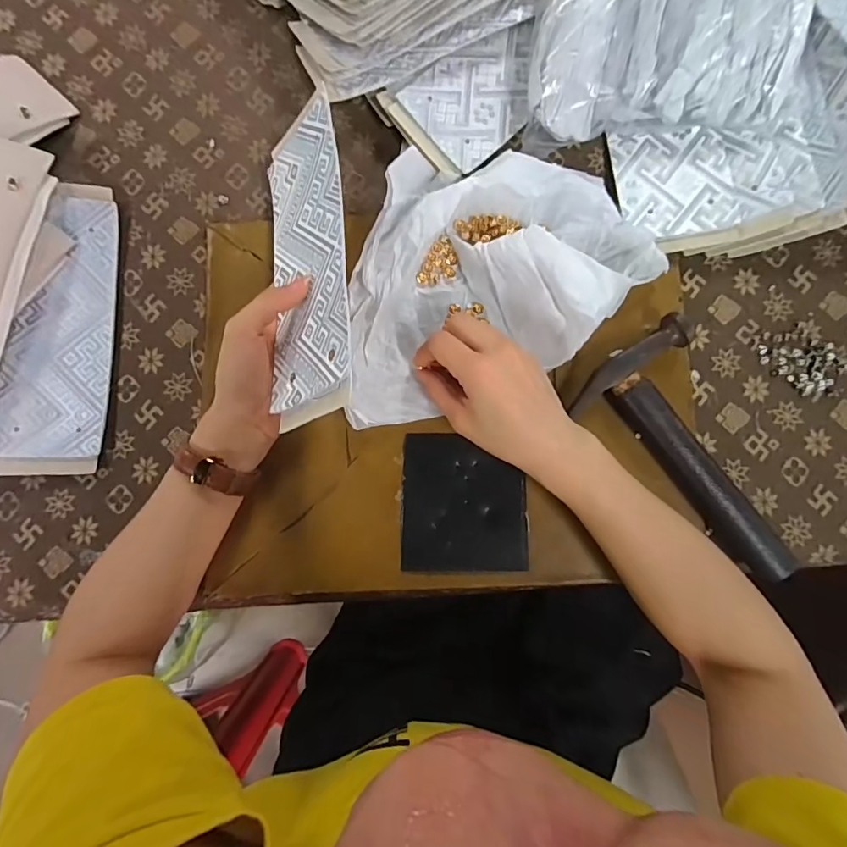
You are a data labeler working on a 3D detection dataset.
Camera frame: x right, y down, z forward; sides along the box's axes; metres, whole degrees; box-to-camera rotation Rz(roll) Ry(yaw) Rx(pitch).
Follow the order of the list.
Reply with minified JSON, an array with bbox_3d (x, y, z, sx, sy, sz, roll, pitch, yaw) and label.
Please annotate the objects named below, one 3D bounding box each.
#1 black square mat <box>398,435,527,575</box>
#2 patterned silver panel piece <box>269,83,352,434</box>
[{"bbox_3d":[0.033,0.064,0.382,0.098,0.004,0.107,0,86,2],"label":"black square mat"},{"bbox_3d":[-0.084,-0.118,0.342,0.089,0.008,0.236,-23,67,41],"label":"patterned silver panel piece"}]

